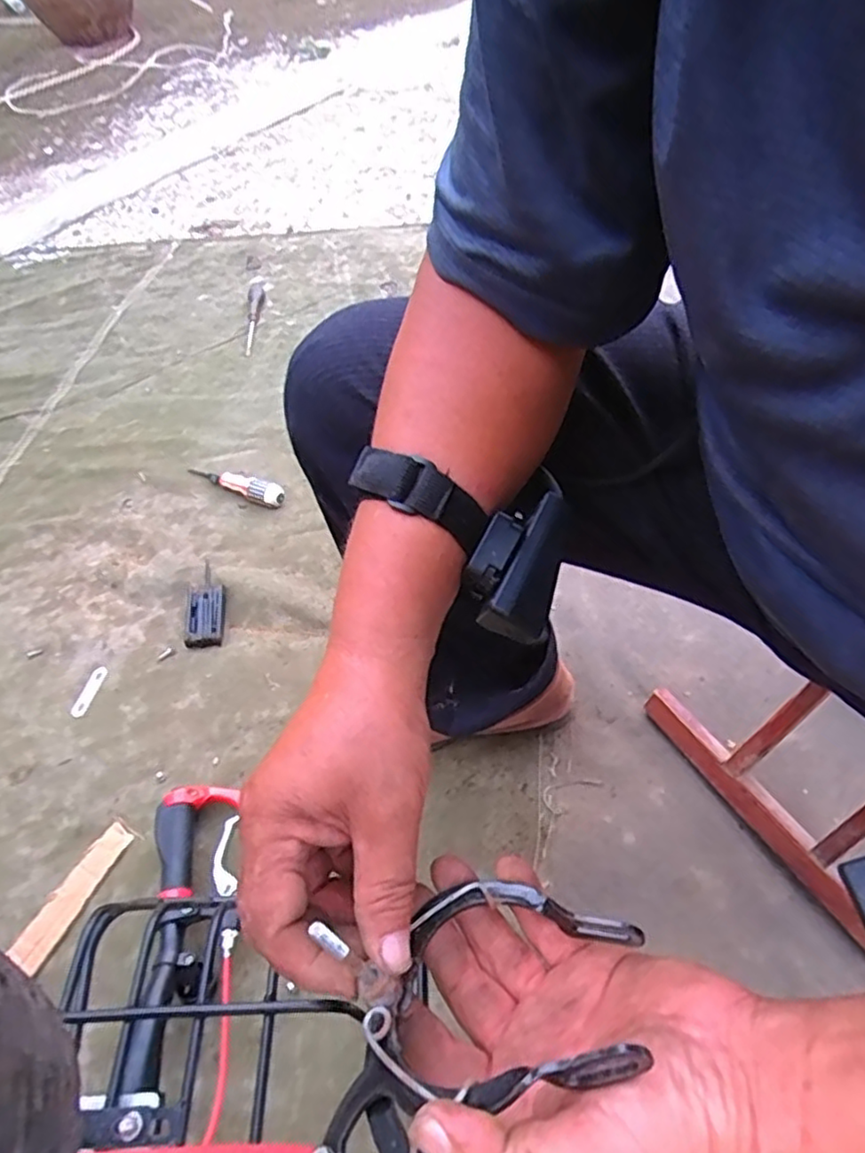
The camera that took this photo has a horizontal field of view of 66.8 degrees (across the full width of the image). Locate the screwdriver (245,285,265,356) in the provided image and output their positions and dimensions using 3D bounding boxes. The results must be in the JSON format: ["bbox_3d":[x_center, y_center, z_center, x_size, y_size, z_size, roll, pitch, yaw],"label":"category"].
[{"bbox_3d":[-0.366,-0.536,1.357,0.036,0.030,0.260,-8,50,0],"label":"screwdriver"}]

